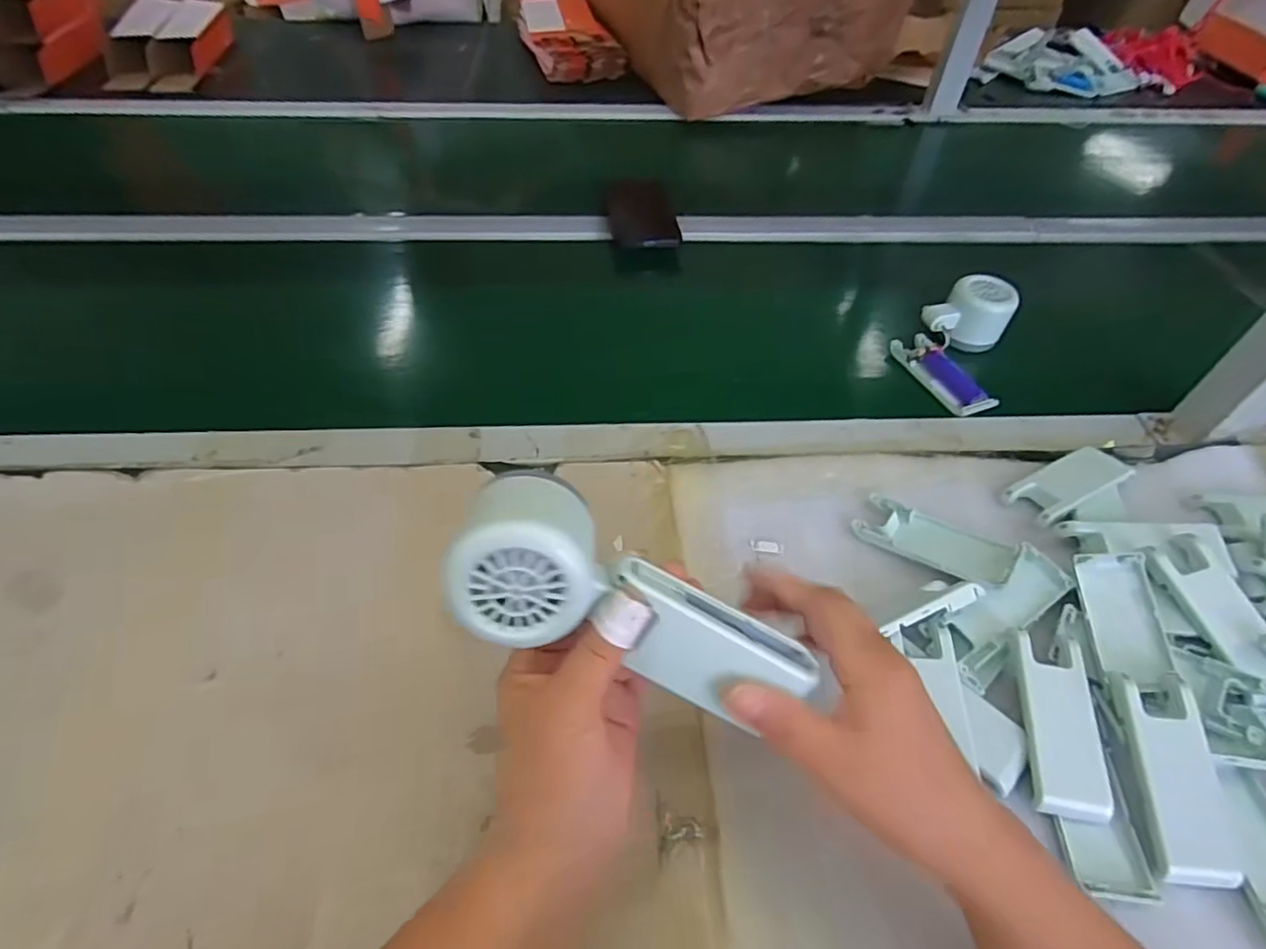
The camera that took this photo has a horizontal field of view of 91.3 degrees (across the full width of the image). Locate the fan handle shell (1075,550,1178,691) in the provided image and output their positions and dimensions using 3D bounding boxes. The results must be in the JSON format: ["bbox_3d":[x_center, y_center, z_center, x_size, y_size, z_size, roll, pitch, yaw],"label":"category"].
[{"bbox_3d":[0.306,0.087,0.380,0.040,0.015,0.080,7,54,4],"label":"fan handle shell"}]

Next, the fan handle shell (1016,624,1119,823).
[{"bbox_3d":[0.247,0.142,0.356,0.039,0.013,0.095,8,54,5],"label":"fan handle shell"}]

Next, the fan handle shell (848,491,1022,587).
[{"bbox_3d":[0.213,0.045,0.438,0.099,0.017,0.047,23,55,35],"label":"fan handle shell"}]

